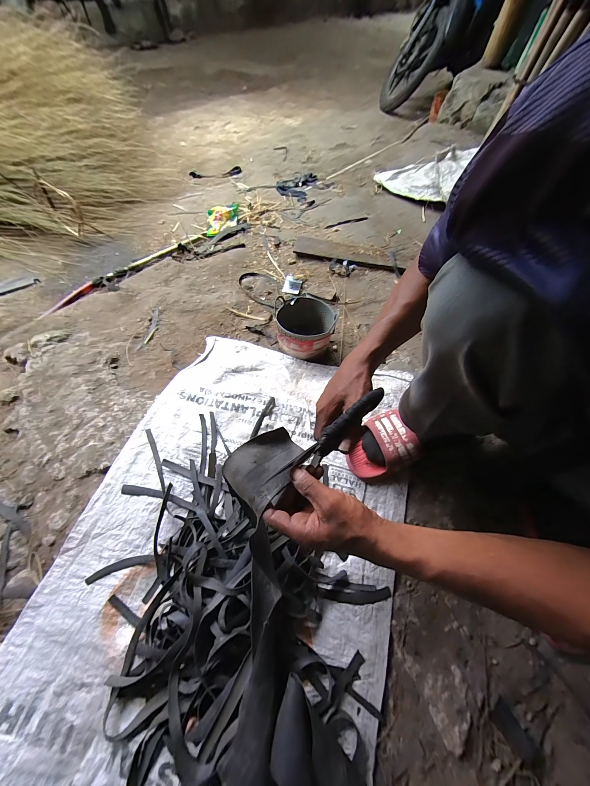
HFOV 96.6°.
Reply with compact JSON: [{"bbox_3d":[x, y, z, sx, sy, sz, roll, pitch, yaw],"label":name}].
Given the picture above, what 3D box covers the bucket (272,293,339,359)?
[{"bbox_3d":[0.028,-0.169,0.714,0.146,0.100,0.139,2,59,-3],"label":"bucket"}]

